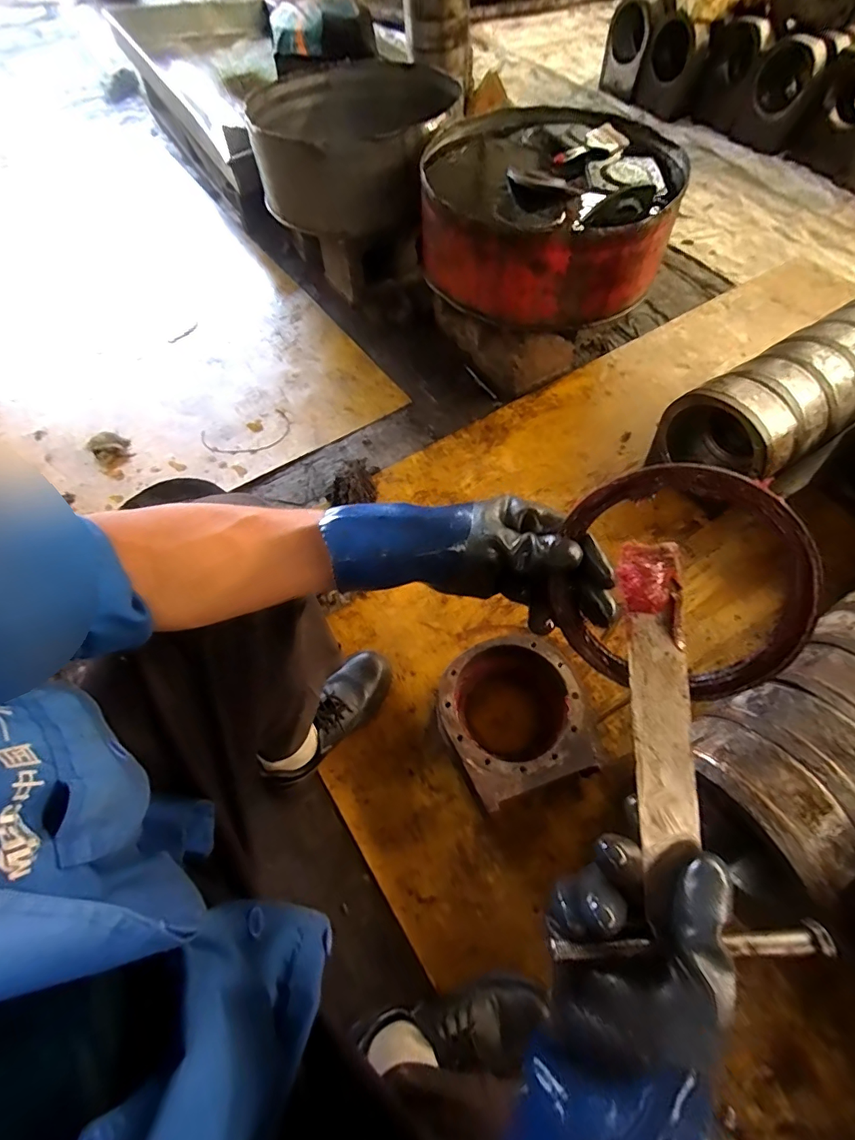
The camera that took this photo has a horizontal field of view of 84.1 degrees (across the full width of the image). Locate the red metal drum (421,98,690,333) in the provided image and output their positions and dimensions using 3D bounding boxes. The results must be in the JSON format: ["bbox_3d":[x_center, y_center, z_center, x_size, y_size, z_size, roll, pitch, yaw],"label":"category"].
[{"bbox_3d":[0.257,-0.780,1.060,0.523,0.214,0.494,10,62,5],"label":"red metal drum"}]

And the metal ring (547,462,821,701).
[{"bbox_3d":[0.161,0.010,0.309,0.144,0.154,0.011,18,23,29],"label":"metal ring"}]

